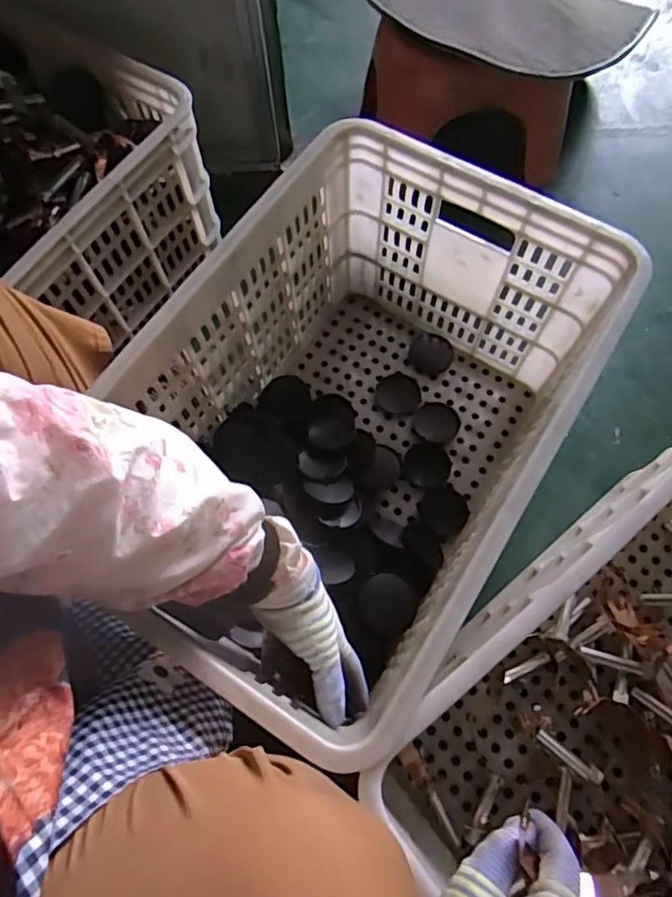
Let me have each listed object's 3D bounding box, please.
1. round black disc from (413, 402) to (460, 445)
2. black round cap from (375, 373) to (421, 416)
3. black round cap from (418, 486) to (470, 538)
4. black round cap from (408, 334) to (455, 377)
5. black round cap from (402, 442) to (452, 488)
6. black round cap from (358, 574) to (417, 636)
[{"bbox_3d":[0.139,-0.036,0.771,0.061,0.007,0.063,-1,69,2],"label":"round black disc"},{"bbox_3d":[0.087,-0.077,0.787,0.061,0.005,0.065,-1,69,2],"label":"black round cap"},{"bbox_3d":[0.141,0.081,0.725,0.063,0.006,0.061,-1,69,2],"label":"black round cap"},{"bbox_3d":[0.133,-0.131,0.786,0.059,0.006,0.063,-1,69,2],"label":"black round cap"},{"bbox_3d":[0.122,0.021,0.747,0.062,0.011,0.063,-1,69,2],"label":"black round cap"},{"bbox_3d":[0.057,0.174,0.625,0.060,0.012,0.063,-1,69,2],"label":"black round cap"}]

